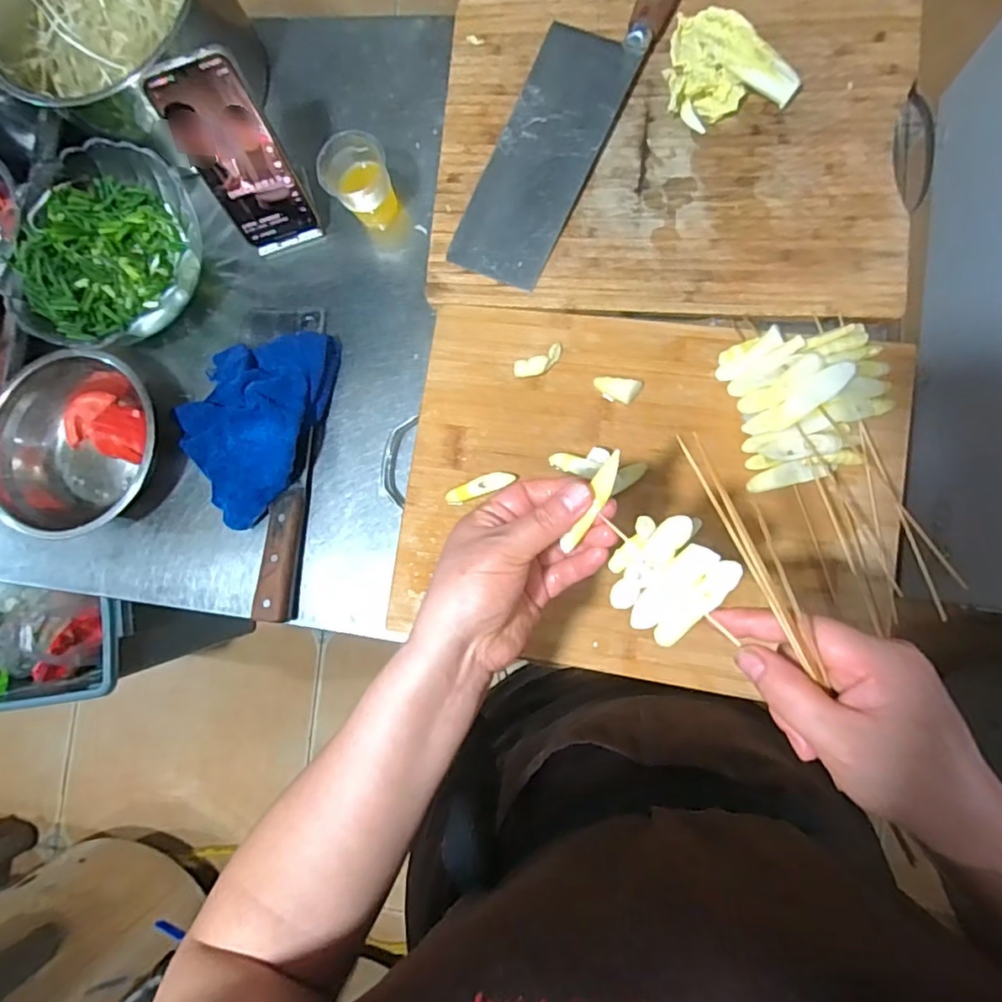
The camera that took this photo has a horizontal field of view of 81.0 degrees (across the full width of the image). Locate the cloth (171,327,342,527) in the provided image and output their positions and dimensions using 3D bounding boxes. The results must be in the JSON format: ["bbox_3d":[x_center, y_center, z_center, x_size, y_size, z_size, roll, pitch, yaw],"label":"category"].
[{"bbox_3d":[-0.232,-0.073,0.528,0.129,0.045,0.186,14,87,8],"label":"cloth"}]

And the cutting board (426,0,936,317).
[{"bbox_3d":[0.140,-0.301,0.501,0.394,0.022,0.285,5,85,8],"label":"cutting board"}]

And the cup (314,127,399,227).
[{"bbox_3d":[-0.129,-0.292,0.541,0.059,0.071,0.056,-1,85,7],"label":"cup"}]

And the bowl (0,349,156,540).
[{"bbox_3d":[-0.382,-0.053,0.537,0.160,0.051,0.156,-1,85,7],"label":"bowl"}]

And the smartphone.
[{"bbox_3d":[-0.221,-0.287,0.503,0.072,0.160,0.011,-15,59,6],"label":"smartphone"}]

